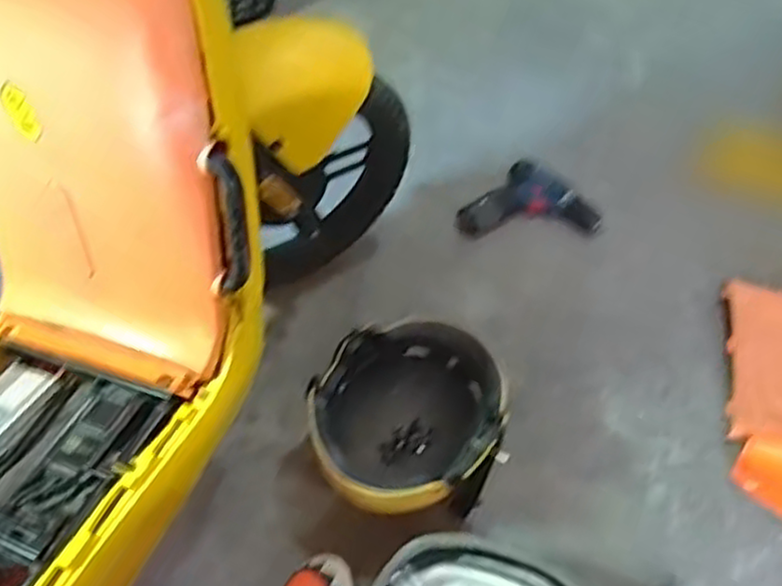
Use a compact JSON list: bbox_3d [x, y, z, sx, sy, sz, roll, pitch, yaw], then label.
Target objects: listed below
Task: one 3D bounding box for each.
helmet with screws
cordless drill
[{"bbox_3d":[0.020,0.160,0.913,0.241,0.166,0.237,1,52,-1],"label":"helmet with screws"},{"bbox_3d":[0.233,-0.135,1.211,0.185,0.060,0.186,39,61,22],"label":"cordless drill"}]

